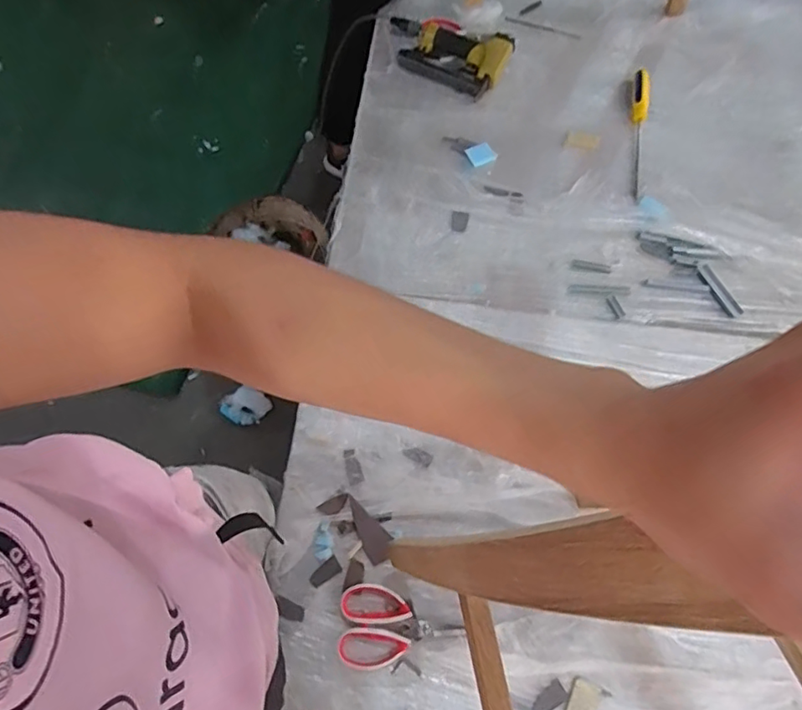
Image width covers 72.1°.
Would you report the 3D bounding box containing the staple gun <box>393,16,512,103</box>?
[{"bbox_3d":[0.091,-0.599,1.061,0.239,0.044,0.157,30,71,9],"label":"staple gun"}]

